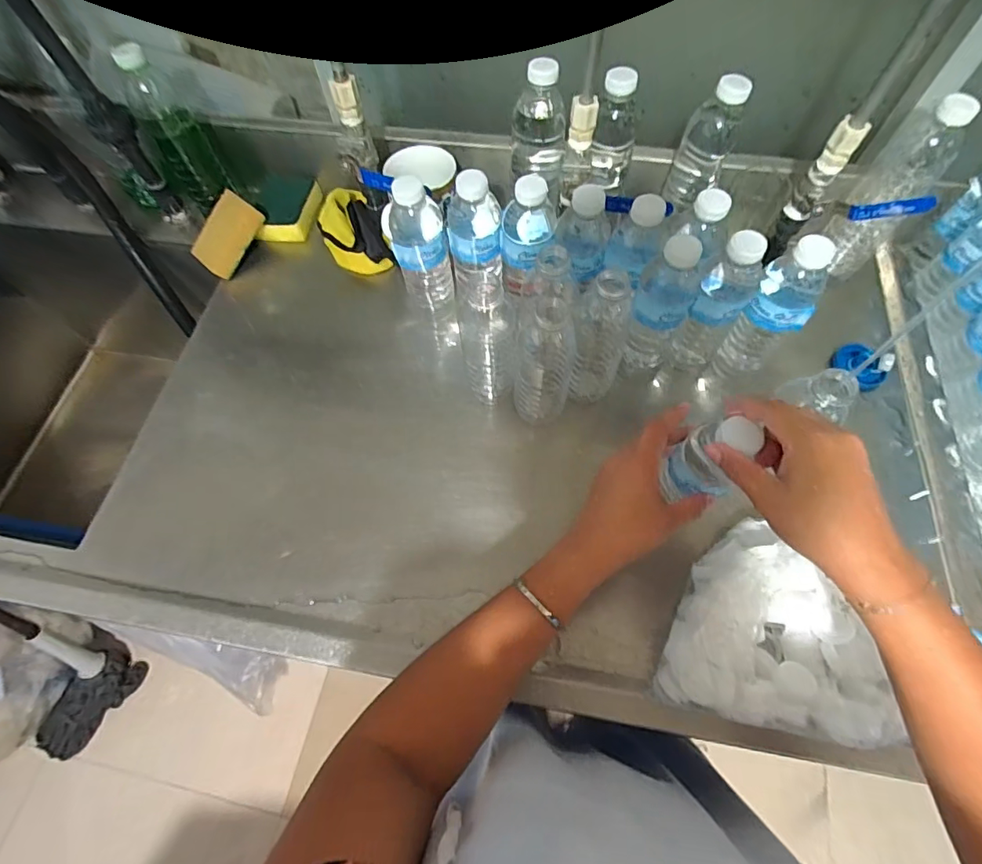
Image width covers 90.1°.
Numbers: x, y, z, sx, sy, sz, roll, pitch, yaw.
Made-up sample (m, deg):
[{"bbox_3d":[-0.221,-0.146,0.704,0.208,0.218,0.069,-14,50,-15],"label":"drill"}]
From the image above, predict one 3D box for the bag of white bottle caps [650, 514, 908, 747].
[{"bbox_3d":[0.242,0.162,0.429,0.162,0.064,0.172,12,65,7],"label":"bag of white bottle caps"}]

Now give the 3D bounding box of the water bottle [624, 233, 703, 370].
[{"bbox_3d":[0.172,-0.119,0.514,0.053,0.179,0.054,25,67,13],"label":"water bottle"}]

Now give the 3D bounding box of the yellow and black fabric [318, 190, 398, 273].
[{"bbox_3d":[-0.187,-0.267,0.667,0.072,0.069,0.108,-31,67,-13],"label":"yellow and black fabric"}]

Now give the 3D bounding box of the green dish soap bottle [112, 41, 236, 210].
[{"bbox_3d":[-0.413,-0.385,0.622,0.075,0.180,0.052,25,67,13],"label":"green dish soap bottle"}]

